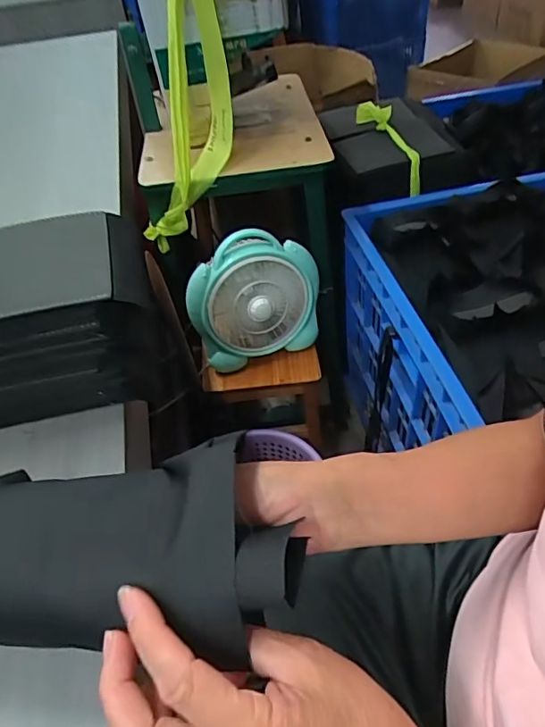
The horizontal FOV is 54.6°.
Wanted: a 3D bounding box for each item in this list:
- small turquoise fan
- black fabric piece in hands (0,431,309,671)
[{"bbox_3d":[-0.030,-0.114,0.958,0.237,0.217,0.089,-18,46,-11],"label":"small turquoise fan"},{"bbox_3d":[-0.125,0.106,0.316,0.301,0.057,0.114,-7,43,19],"label":"black fabric piece in hands"}]

